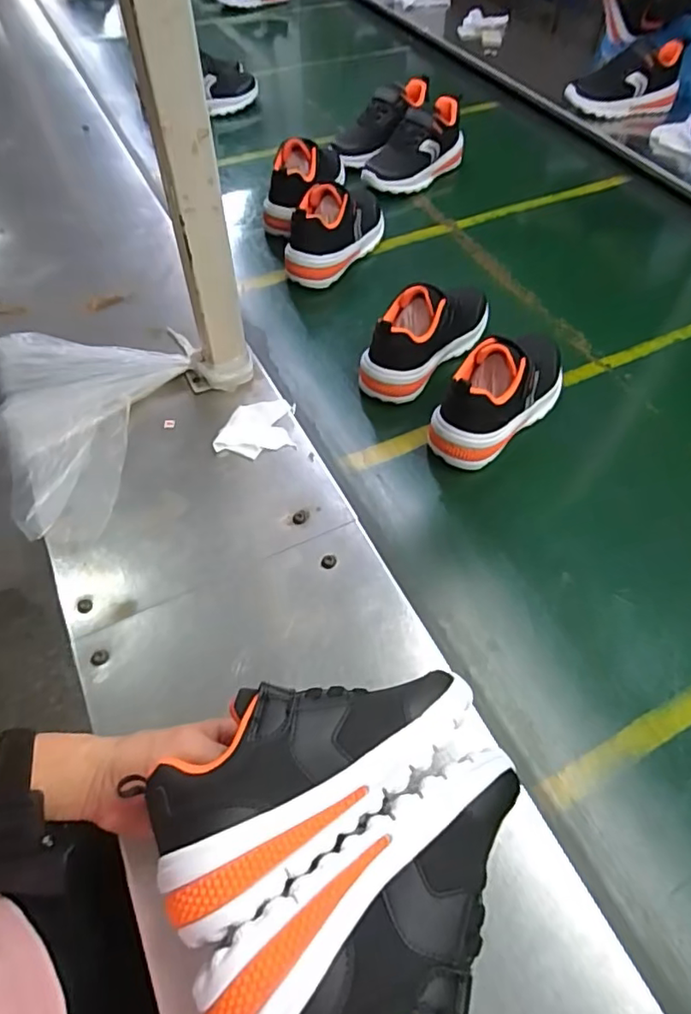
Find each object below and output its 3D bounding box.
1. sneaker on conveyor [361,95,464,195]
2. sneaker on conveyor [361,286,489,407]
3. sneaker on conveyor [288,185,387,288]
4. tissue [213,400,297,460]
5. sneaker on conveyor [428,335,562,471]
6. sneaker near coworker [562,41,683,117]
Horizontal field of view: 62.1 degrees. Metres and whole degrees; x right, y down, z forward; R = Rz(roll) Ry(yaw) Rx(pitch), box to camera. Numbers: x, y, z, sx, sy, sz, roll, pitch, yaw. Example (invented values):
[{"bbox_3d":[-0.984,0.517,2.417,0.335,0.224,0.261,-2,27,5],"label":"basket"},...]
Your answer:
[{"bbox_3d":[0.123,-0.607,0.976,0.089,0.099,0.209,33,60,22],"label":"sneaker on conveyor"},{"bbox_3d":[0.098,-0.216,0.691,0.073,0.096,0.193,36,61,23],"label":"sneaker on conveyor"},{"bbox_3d":[-0.008,-0.407,0.831,0.074,0.100,0.200,27,60,18],"label":"sneaker on conveyor"},{"bbox_3d":[-0.097,-0.087,0.617,0.083,0.012,0.079,-4,54,-4],"label":"tissue"},{"bbox_3d":[0.173,-0.130,0.627,0.198,0.104,0.078,-39,63,-23],"label":"sneaker on conveyor"},{"bbox_3d":[0.531,-0.801,1.081,0.211,0.099,0.095,-26,58,-18],"label":"sneaker near coworker"}]

